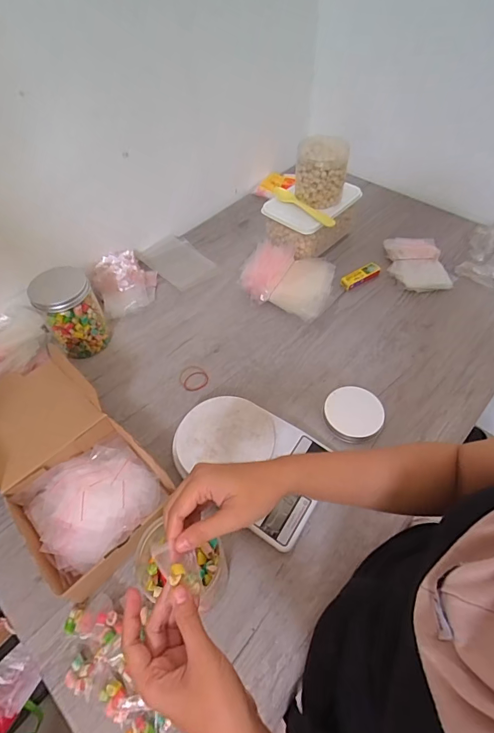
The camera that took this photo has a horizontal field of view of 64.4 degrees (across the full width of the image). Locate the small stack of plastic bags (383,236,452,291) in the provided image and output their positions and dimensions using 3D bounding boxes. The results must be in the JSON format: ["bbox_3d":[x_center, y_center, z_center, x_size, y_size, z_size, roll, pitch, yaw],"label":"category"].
[{"bbox_3d":[0.341,-0.204,0.783,0.112,0.024,0.137,-1,53,2],"label":"small stack of plastic bags"}]

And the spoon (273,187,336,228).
[{"bbox_3d":[0.110,-0.313,0.768,0.025,0.019,0.156,-37,60,-23],"label":"spoon"}]

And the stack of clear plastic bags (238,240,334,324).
[{"bbox_3d":[0.084,-0.169,0.750,0.156,0.068,0.131,22,56,17],"label":"stack of clear plastic bags"}]

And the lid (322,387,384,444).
[{"bbox_3d":[0.162,0.072,0.597,0.085,0.016,0.091,-1,53,1],"label":"lid"}]

